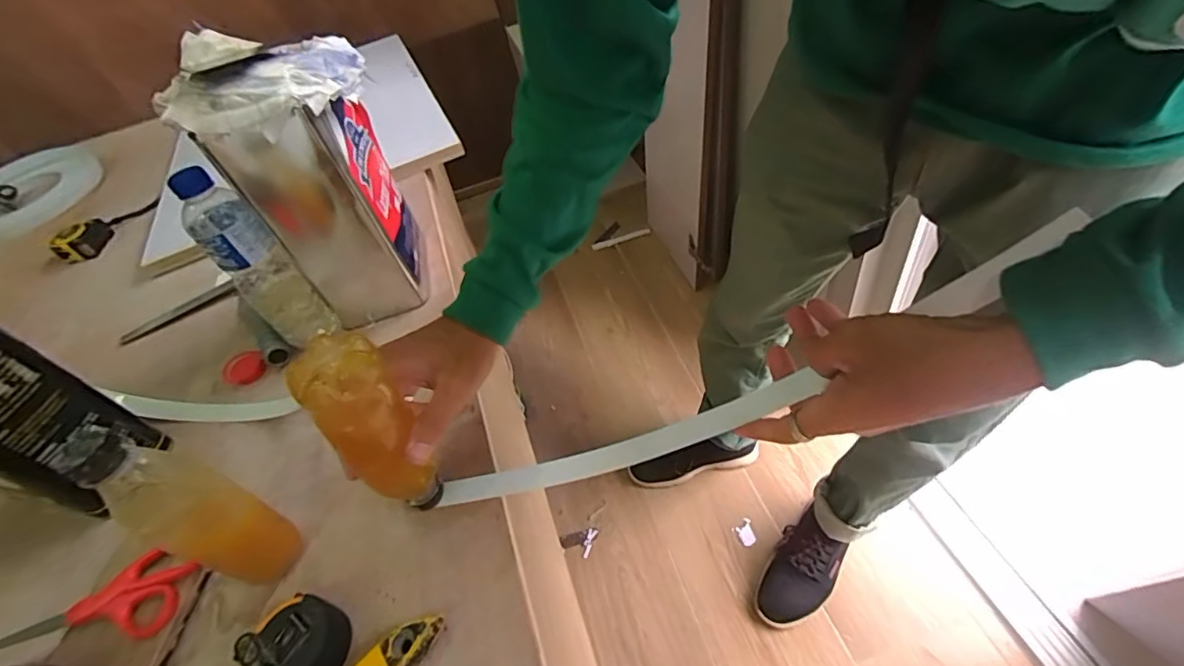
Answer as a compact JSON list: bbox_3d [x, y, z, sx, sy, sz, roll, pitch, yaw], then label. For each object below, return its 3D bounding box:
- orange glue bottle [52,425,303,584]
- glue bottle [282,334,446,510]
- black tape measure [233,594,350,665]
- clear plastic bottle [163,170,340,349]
[{"bbox_3d":[-0.269,0.129,0.367,0.043,0.188,0.053,12,53,23],"label":"orange glue bottle"},{"bbox_3d":[-0.145,0.073,0.362,0.039,0.171,0.051,20,52,24],"label":"glue bottle"},{"bbox_3d":[-0.202,0.217,0.363,0.057,0.035,0.066,28,61,33],"label":"black tape measure"},{"bbox_3d":[-0.343,-0.070,0.535,0.064,0.195,0.060,32,63,34],"label":"clear plastic bottle"}]

